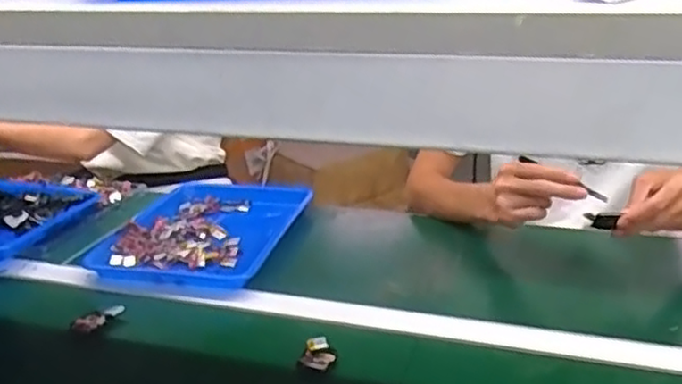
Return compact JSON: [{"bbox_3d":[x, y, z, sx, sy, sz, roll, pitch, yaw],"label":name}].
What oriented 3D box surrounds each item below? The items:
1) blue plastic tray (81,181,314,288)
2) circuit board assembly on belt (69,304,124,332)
[{"bbox_3d":[-0.200,0.047,1.053,0.255,0.023,0.315,4,25,17],"label":"blue plastic tray"},{"bbox_3d":[-0.295,0.153,0.837,0.063,0.015,0.020,-24,31,-37],"label":"circuit board assembly on belt"}]

